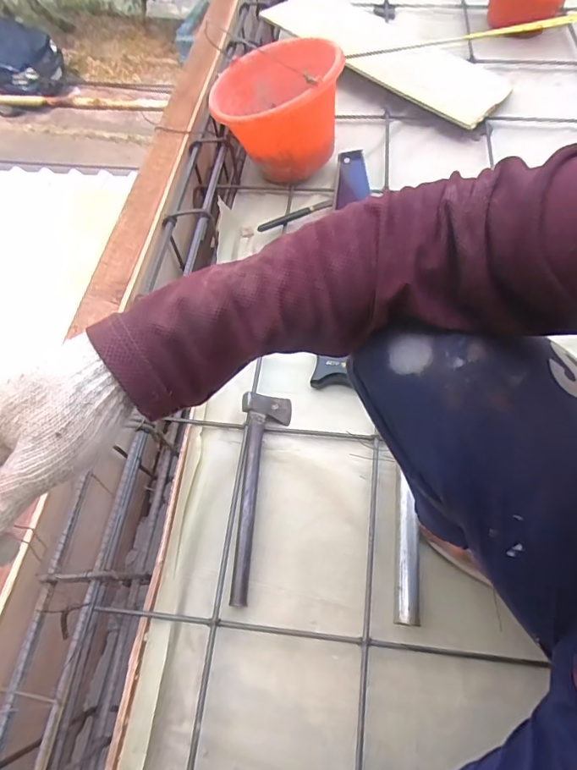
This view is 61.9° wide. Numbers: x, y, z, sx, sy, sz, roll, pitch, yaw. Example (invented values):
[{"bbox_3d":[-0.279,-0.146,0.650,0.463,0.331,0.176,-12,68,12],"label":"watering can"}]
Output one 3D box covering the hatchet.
[{"bbox_3d":[-0.040,0.137,0.638,0.067,0.041,0.283,4,61,2],"label":"hatchet"}]

